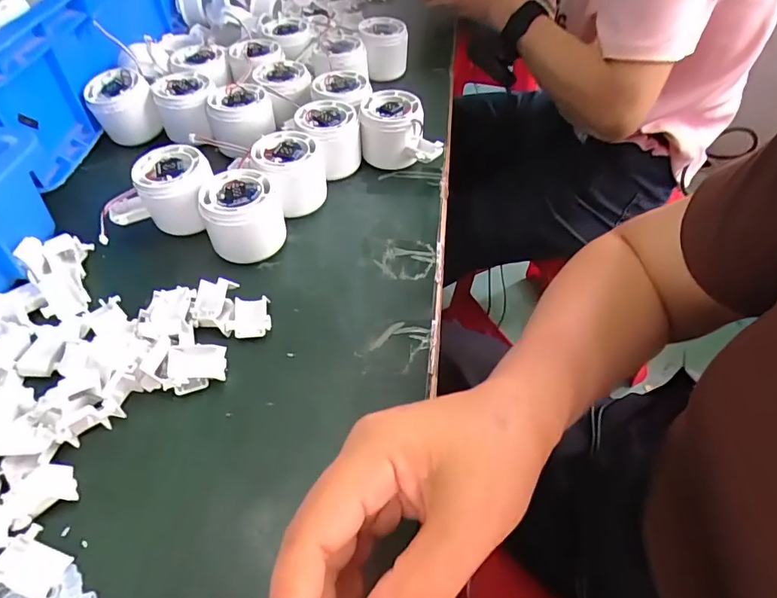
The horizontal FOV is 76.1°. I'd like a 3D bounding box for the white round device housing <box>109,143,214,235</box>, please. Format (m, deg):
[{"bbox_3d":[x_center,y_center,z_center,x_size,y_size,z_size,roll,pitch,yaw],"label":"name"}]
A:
[{"bbox_3d":[-0.179,-0.083,0.404,0.085,0.060,0.051,-2,49,-3],"label":"white round device housing"}]

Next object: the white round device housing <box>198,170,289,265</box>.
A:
[{"bbox_3d":[-0.112,-0.062,0.386,0.056,0.055,0.053,1,49,-1],"label":"white round device housing"}]

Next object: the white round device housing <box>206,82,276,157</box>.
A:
[{"bbox_3d":[-0.139,-0.173,0.474,0.058,0.041,0.057,-11,50,-11],"label":"white round device housing"}]

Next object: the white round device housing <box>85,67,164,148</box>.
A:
[{"bbox_3d":[-0.257,-0.187,0.484,0.055,0.056,0.052,-1,49,1],"label":"white round device housing"}]

